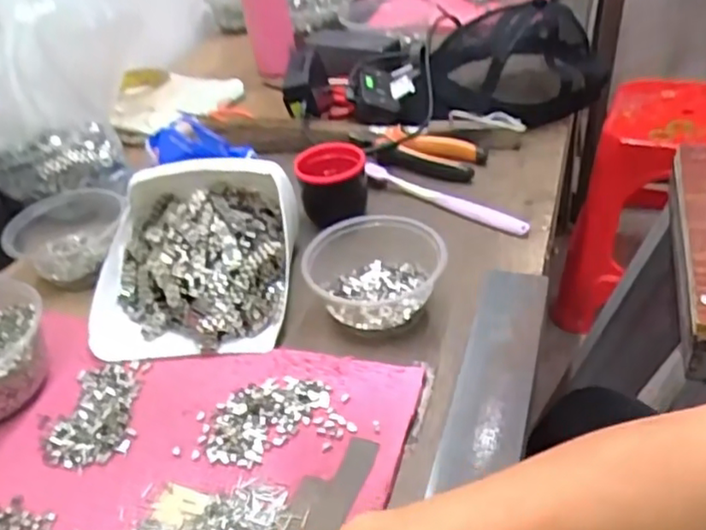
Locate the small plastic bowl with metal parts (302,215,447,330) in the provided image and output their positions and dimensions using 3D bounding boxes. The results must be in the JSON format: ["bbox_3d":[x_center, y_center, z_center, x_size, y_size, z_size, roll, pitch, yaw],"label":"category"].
[{"bbox_3d":[0.018,0.006,0.509,0.105,0.050,0.085,-8,38,-2],"label":"small plastic bowl with metal parts"}]

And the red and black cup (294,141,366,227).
[{"bbox_3d":[-0.019,-0.076,0.617,0.065,0.058,0.066,-4,38,3],"label":"red and black cup"}]

